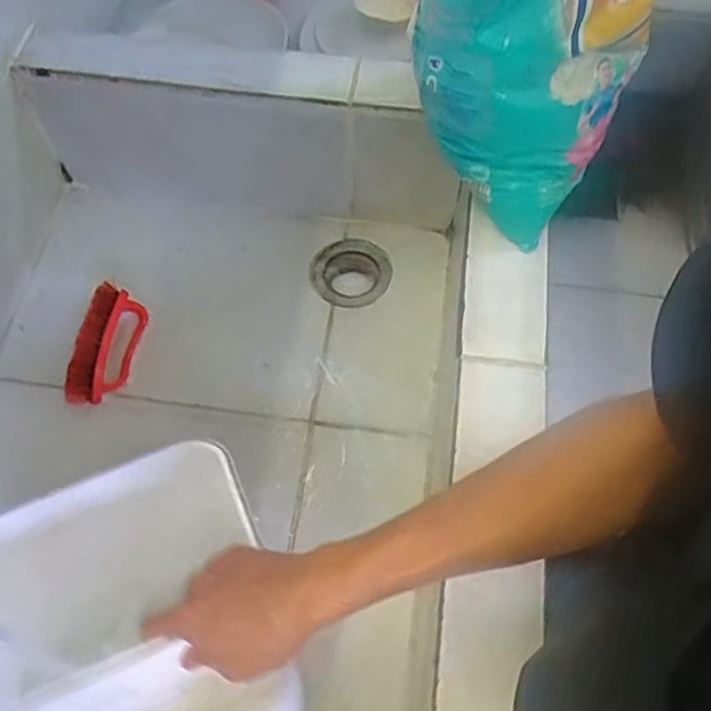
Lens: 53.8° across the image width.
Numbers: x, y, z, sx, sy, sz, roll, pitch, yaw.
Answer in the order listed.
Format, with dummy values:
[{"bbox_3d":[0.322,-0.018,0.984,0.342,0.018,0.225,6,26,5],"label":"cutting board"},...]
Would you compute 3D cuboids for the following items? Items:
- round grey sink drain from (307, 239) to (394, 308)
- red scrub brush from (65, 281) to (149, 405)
[{"bbox_3d":[-0.007,-0.105,0.954,0.104,0.050,0.096,0,61,-1],"label":"round grey sink drain"},{"bbox_3d":[-0.299,-0.012,0.835,0.061,0.044,0.139,8,61,3],"label":"red scrub brush"}]

